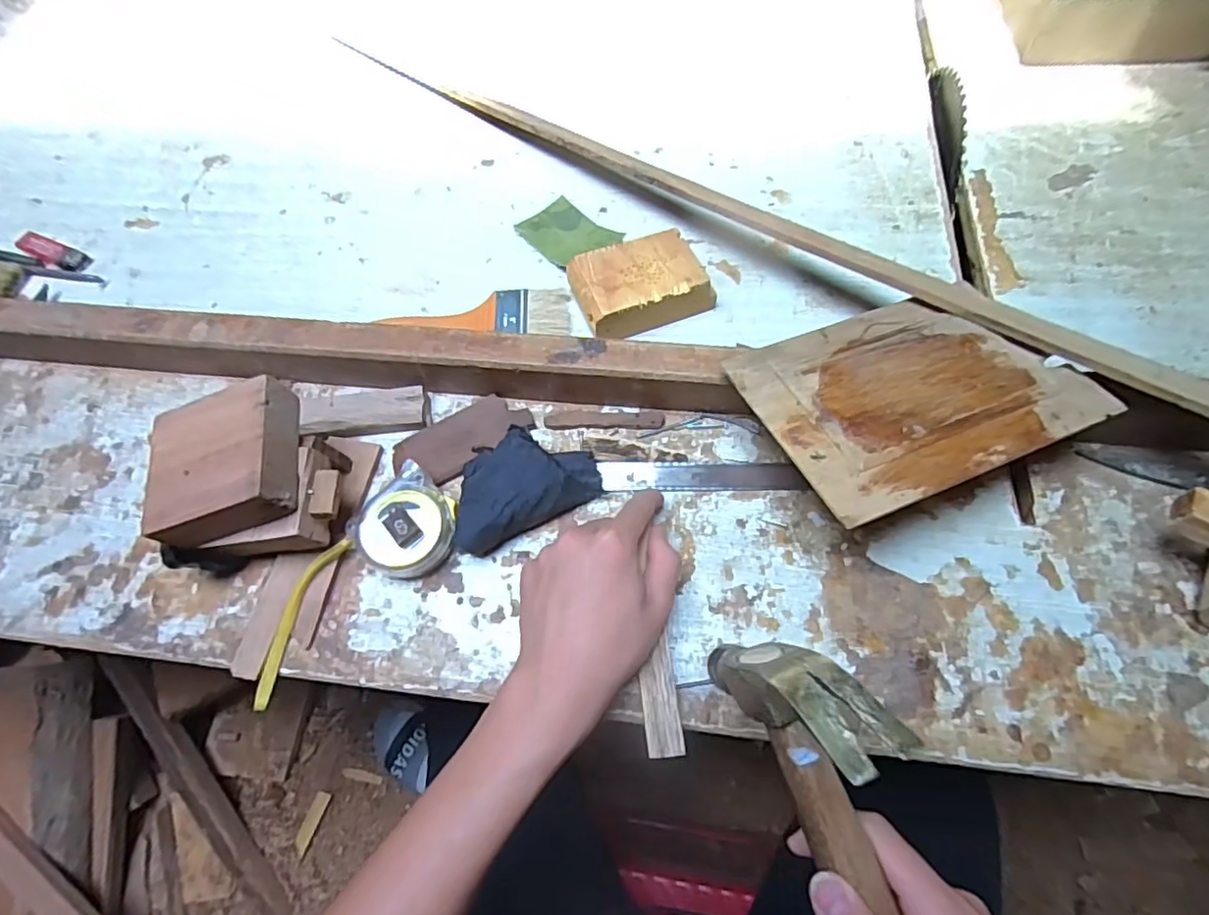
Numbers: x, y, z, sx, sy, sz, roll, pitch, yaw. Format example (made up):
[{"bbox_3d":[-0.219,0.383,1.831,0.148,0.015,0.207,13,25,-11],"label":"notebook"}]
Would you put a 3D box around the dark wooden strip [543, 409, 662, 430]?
[{"bbox_3d":[0.000,-0.031,0.478,0.093,0.007,0.015,1,62,3],"label":"dark wooden strip"}]

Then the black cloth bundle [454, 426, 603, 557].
[{"bbox_3d":[-0.061,0.018,0.444,0.110,0.037,0.067,-23,64,-10],"label":"black cloth bundle"}]

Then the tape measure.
[{"bbox_3d":[-0.179,0.086,0.417,0.063,0.034,0.177,39,70,20],"label":"tape measure"}]

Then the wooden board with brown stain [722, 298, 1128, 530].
[{"bbox_3d":[0.208,-0.050,0.412,0.207,0.011,0.150,-21,56,-12],"label":"wooden board with brown stain"}]

